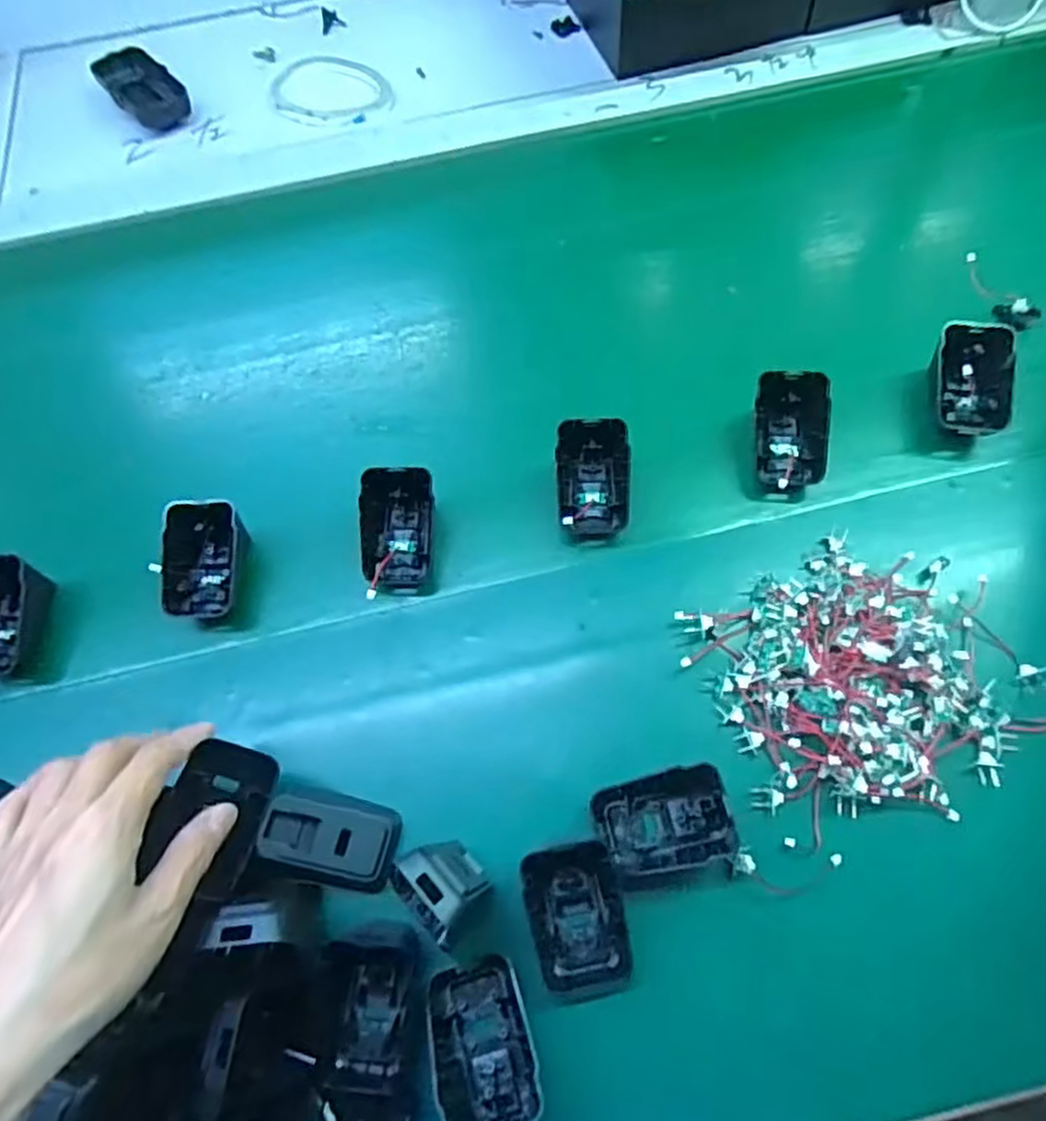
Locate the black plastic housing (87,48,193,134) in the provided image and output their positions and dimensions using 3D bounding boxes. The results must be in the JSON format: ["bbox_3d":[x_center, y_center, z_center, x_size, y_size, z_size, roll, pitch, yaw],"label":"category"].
[{"bbox_3d":[-0.354,-0.443,0.675,0.054,0.018,0.102,-43,71,-14],"label":"black plastic housing"}]

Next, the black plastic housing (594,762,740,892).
[{"bbox_3d":[0.073,0.135,0.364,0.066,0.018,0.052,-12,66,-2],"label":"black plastic housing"}]

